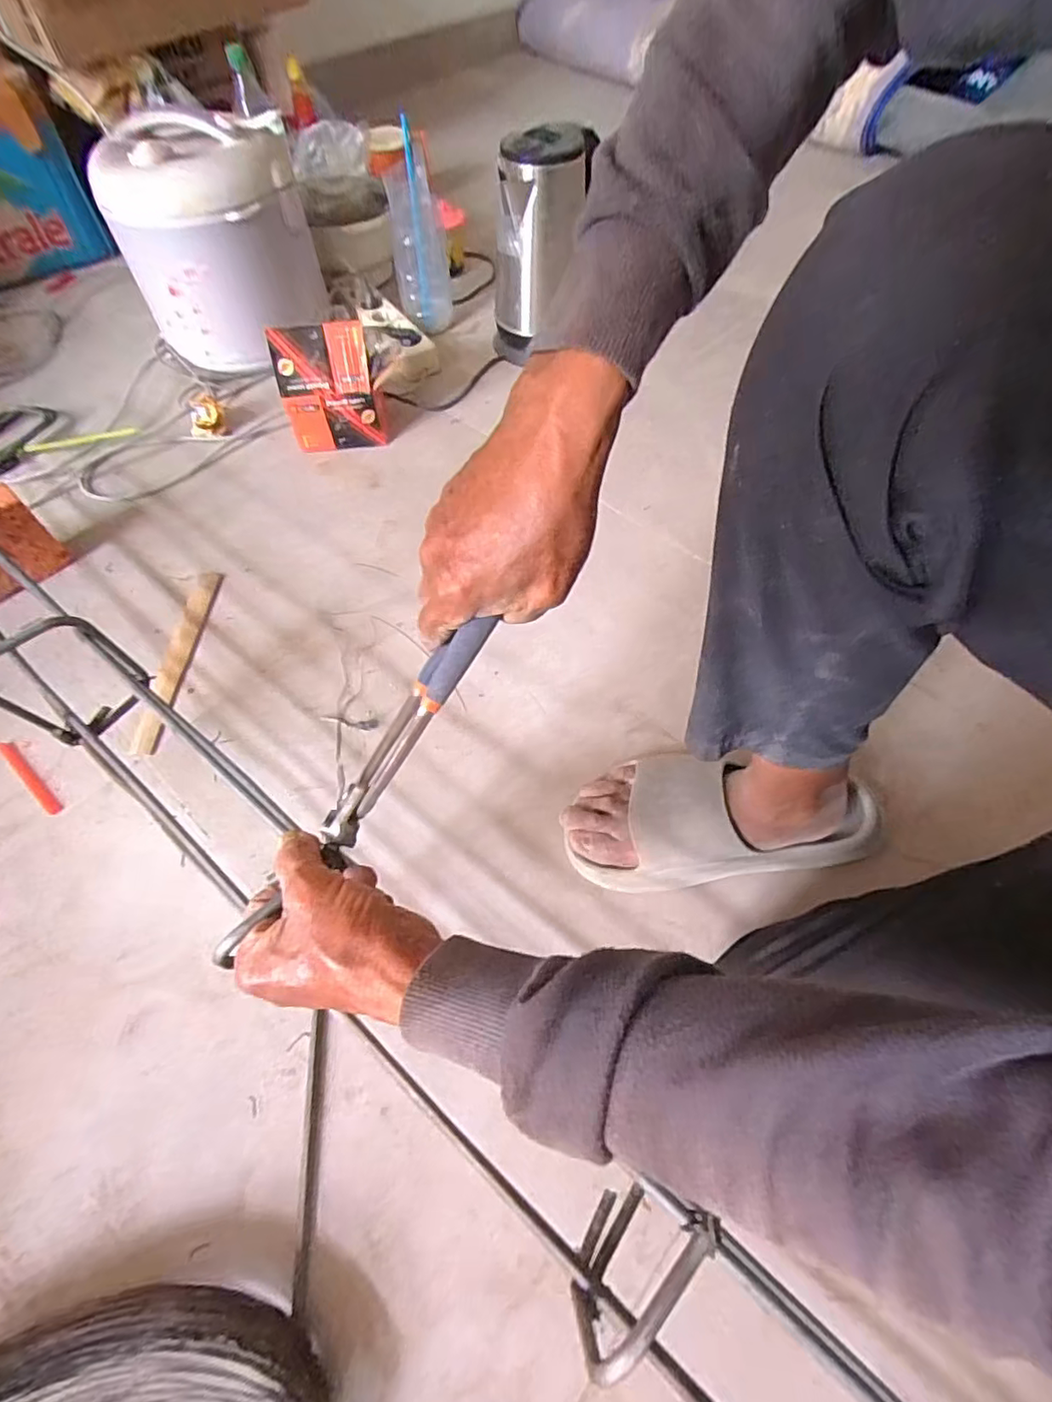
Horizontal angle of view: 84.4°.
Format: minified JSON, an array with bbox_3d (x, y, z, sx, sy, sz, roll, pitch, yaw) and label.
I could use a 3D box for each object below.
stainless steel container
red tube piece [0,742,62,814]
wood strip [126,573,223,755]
[{"bbox_3d":[0.025,-0.658,0.856,0.116,0.270,0.108,0,59,-1],"label":"stainless steel container"},{"bbox_3d":[-0.486,0.075,0.565,0.102,0.010,0.011,37,65,19],"label":"red tube piece"},{"bbox_3d":[-0.386,-0.051,0.642,0.025,0.010,0.237,2,59,0],"label":"wood strip"}]

